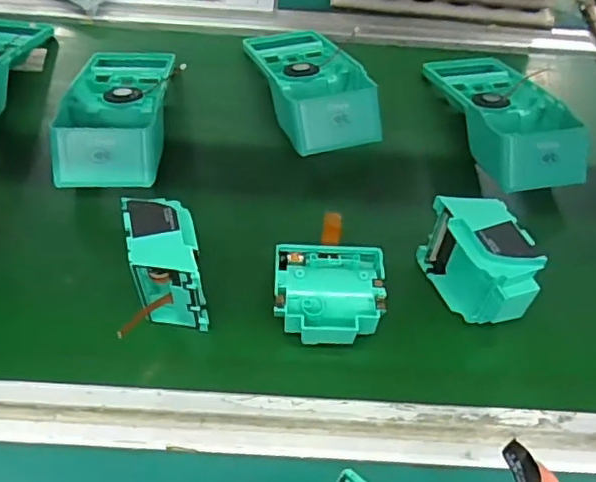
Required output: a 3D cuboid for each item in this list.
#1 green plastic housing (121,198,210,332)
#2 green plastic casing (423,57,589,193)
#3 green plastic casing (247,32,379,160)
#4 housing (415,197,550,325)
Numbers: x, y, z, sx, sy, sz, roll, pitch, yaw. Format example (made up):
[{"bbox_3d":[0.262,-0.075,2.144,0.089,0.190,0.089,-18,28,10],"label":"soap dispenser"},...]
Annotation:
[{"bbox_3d":[-0.088,0.018,0.391,0.043,0.079,0.073,-11,56,-11],"label":"green plastic housing"},{"bbox_3d":[0.184,-0.121,0.526,0.092,0.058,0.194,-9,56,-10],"label":"green plastic casing"},{"bbox_3d":[0.010,-0.154,0.535,0.088,0.053,0.188,-13,56,-12],"label":"green plastic casing"},{"bbox_3d":[0.125,0.015,0.399,0.041,0.075,0.080,-16,57,-14],"label":"housing"}]

